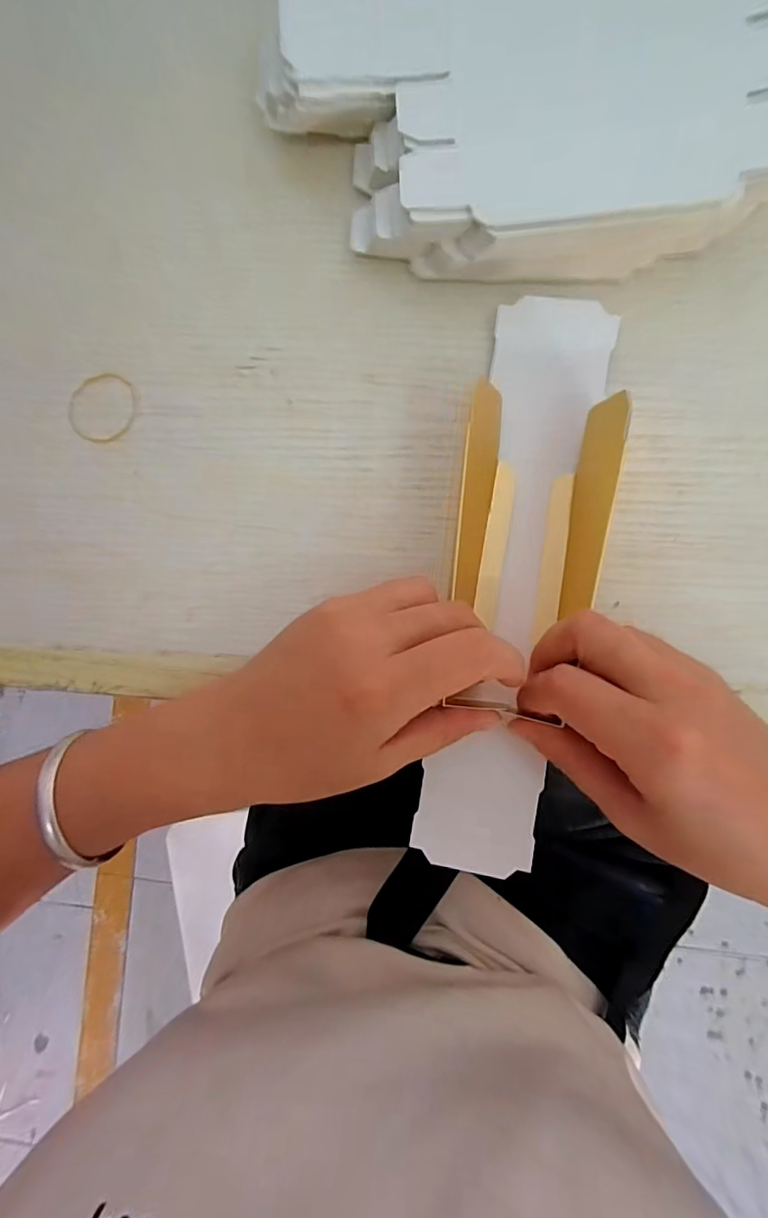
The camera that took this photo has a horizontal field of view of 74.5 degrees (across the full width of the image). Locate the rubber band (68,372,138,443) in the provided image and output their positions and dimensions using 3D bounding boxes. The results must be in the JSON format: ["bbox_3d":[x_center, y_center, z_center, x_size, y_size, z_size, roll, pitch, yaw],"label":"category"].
[{"bbox_3d":[-0.140,-0.100,0.250,0.036,0.004,0.033,0,87,6],"label":"rubber band"}]

